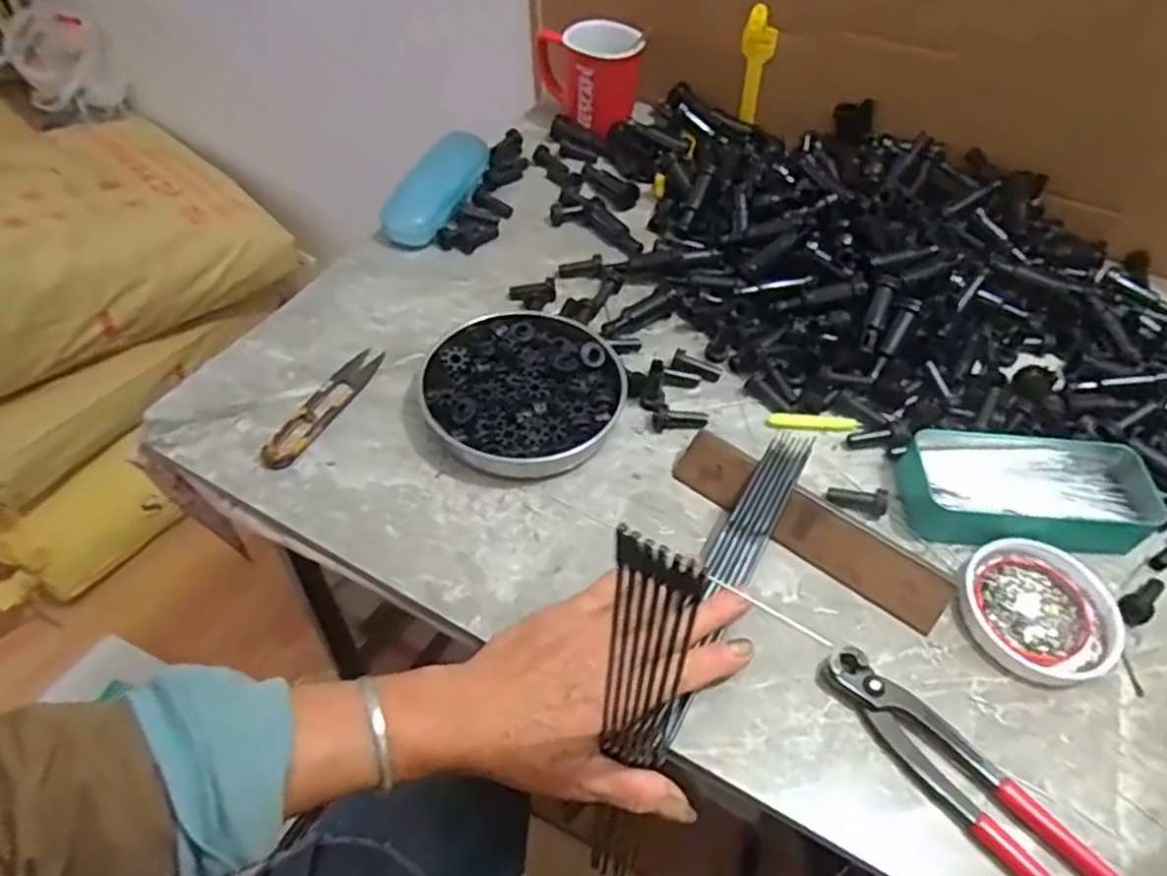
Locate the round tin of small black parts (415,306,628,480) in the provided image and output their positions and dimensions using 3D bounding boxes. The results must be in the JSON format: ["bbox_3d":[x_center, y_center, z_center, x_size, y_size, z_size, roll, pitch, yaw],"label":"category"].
[{"bbox_3d":[-0.042,-0.034,0.532,0.137,0.028,0.137,2,52,-3],"label":"round tin of small black parts"}]

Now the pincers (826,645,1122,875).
[{"bbox_3d":[0.205,0.186,0.385,0.038,0.015,0.194,-35,62,-27],"label":"pincers"}]

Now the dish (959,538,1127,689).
[{"bbox_3d":[0.274,0.102,0.457,0.085,0.012,0.089,2,52,-3],"label":"dish"}]

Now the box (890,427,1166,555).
[{"bbox_3d":[0.290,0.031,0.495,0.156,0.028,0.075,0,52,-5],"label":"box"}]

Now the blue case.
[{"bbox_3d":[-0.125,-0.219,0.660,0.044,0.043,0.135,19,53,11],"label":"blue case"}]

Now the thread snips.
[{"bbox_3d":[-0.179,-0.023,0.523,0.025,0.008,0.116,23,54,13],"label":"thread snips"}]

